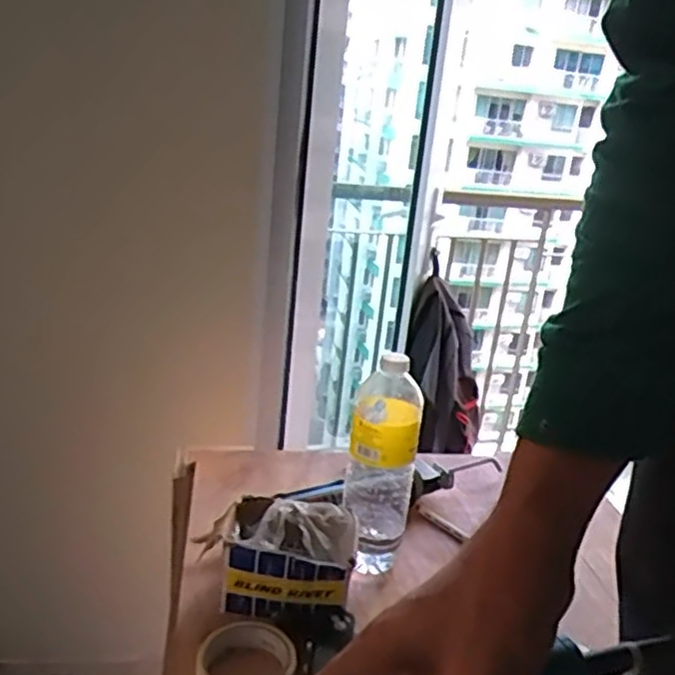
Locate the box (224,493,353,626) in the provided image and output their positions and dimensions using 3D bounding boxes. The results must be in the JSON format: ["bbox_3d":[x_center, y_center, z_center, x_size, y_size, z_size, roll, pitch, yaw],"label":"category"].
[{"bbox_3d":[-0.056,0.237,0.746,0.146,0.086,0.100,5,19,-2],"label":"box"}]

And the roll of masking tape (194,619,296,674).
[{"bbox_3d":[-0.087,0.312,0.649,0.092,0.030,0.094,6,19,-2],"label":"roll of masking tape"}]

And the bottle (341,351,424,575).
[{"bbox_3d":[0.051,0.143,0.803,0.073,0.270,0.088,7,19,2],"label":"bottle"}]

